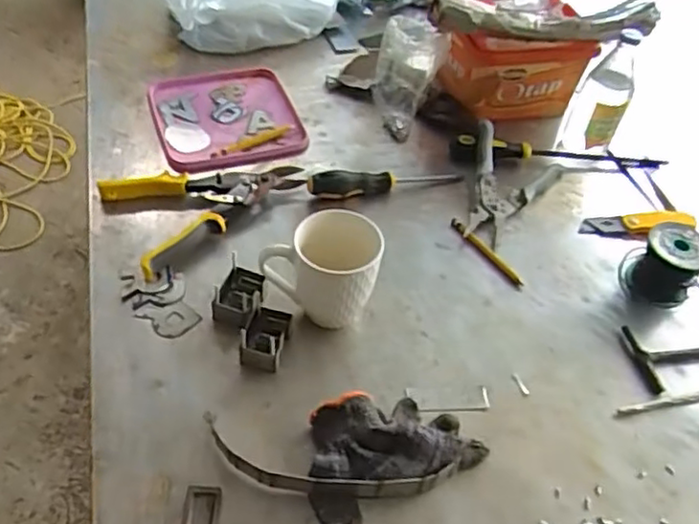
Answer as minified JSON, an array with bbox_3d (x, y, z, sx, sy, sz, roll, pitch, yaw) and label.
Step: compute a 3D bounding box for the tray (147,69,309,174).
[{"bbox_3d":[-0.164,-0.195,0.879,0.184,0.028,0.179,-11,51,-16],"label":"tray"}]

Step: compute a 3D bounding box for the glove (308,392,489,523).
[{"bbox_3d":[0.030,0.159,0.572,0.157,0.039,0.109,-23,55,-25],"label":"glove"}]

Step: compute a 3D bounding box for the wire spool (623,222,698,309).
[{"bbox_3d":[0.358,0.001,0.731,0.068,0.068,0.071,30,52,19],"label":"wire spool"}]

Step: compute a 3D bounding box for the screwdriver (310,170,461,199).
[{"bbox_3d":[0.044,-0.105,0.810,0.196,0.030,0.031,-8,50,-14],"label":"screwdriver"}]

